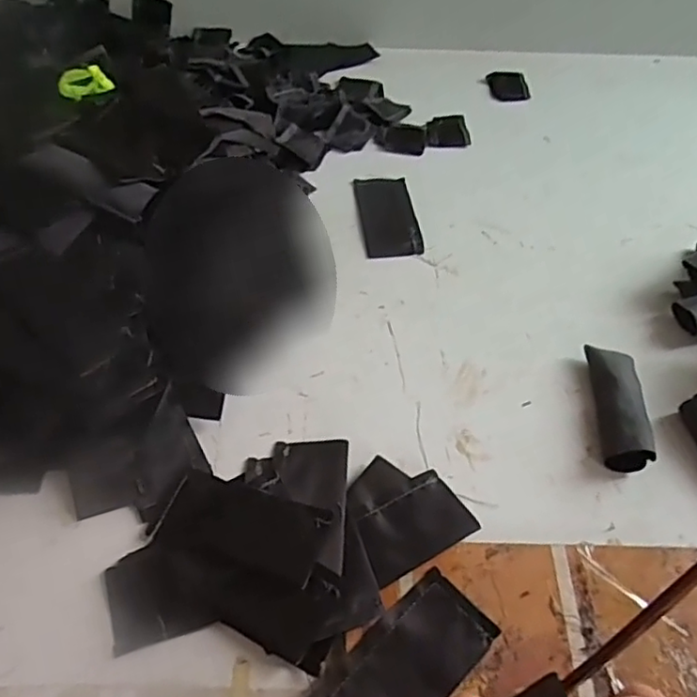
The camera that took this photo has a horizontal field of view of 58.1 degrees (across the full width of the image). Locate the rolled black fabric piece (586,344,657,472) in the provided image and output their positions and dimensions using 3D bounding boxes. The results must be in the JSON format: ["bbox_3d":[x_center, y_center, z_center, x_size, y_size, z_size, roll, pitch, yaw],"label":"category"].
[{"bbox_3d":[0.206,0.042,0.475,0.033,0.028,0.102,6,52,3],"label":"rolled black fabric piece"}]

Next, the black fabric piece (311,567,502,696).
[{"bbox_3d":[0.030,0.185,0.360,0.117,0.005,0.052,-35,61,-26],"label":"black fabric piece"}]

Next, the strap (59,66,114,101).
[{"bbox_3d":[-0.270,-0.275,0.643,0.052,0.025,0.027,-13,53,-12],"label":"strap"}]

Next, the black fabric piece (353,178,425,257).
[{"bbox_3d":[0.039,-0.134,0.625,0.055,0.004,0.112,-4,52,-6],"label":"black fabric piece"}]

